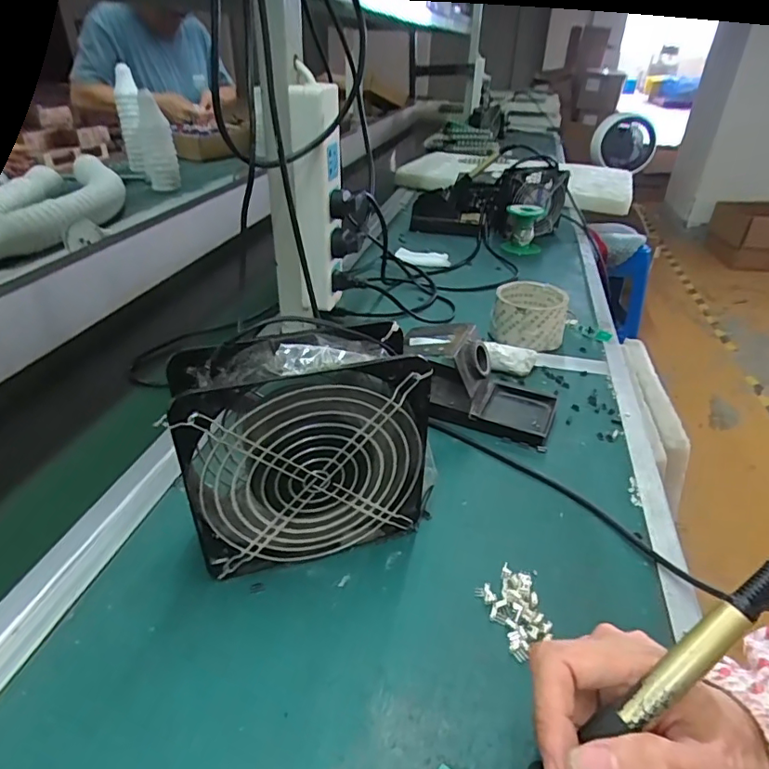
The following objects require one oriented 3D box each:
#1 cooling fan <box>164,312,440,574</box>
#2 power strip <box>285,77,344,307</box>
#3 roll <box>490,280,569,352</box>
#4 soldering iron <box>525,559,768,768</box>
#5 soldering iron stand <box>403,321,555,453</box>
[{"bbox_3d":[-0.046,0.040,0.339,0.158,0.149,0.058,-9,35,-16],"label":"cooling fan"},{"bbox_3d":[-0.072,-0.176,0.547,0.050,0.241,0.044,-2,33,-6],"label":"power strip"},{"bbox_3d":[0.176,-0.084,0.622,0.084,0.052,0.089,12,35,15],"label":"roll"},{"bbox_3d":[0.090,0.138,0.199,0.213,0.015,0.022,-44,43,0],"label":"soldering iron"},{"bbox_3d":[0.088,-0.012,0.499,0.157,0.073,0.094,15,36,20],"label":"soldering iron stand"}]

